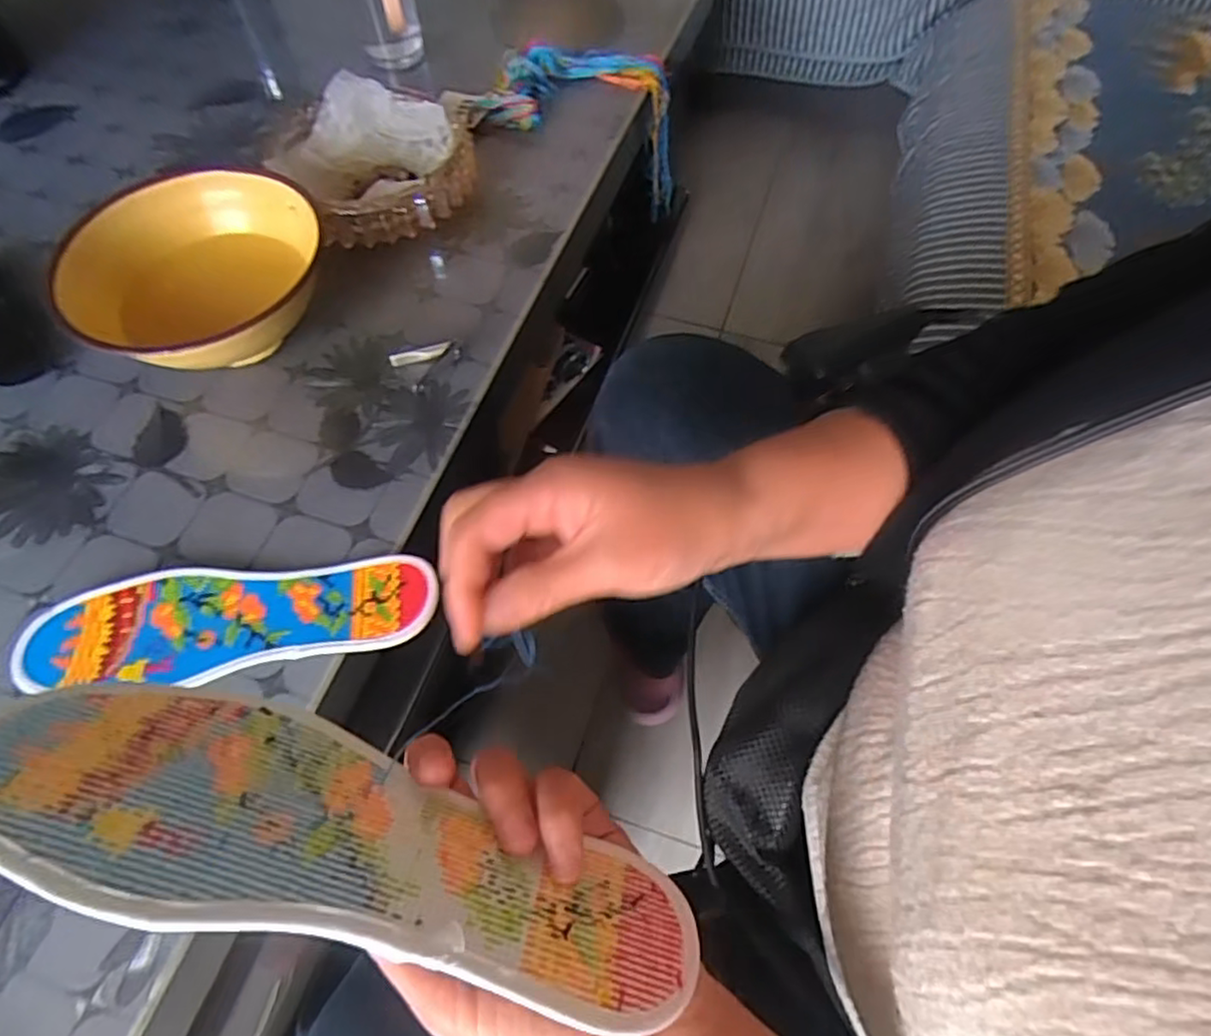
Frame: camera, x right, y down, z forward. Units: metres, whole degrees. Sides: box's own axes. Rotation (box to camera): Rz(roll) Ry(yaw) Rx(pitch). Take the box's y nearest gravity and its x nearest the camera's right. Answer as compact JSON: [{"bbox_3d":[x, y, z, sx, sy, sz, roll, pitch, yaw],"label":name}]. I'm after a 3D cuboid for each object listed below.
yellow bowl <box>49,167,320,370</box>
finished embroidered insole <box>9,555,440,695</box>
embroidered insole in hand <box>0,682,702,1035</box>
[{"bbox_3d":[-0.288,-0.166,0.489,0.163,0.086,0.145,-18,63,-9],"label":"yellow bowl"},{"bbox_3d":[-0.226,0.063,0.407,0.237,0.010,0.070,-4,62,-1],"label":"finished embroidered insole"},{"bbox_3d":[-0.088,0.107,0.219,0.239,0.005,0.073,19,31,-1],"label":"embroidered insole in hand"}]

